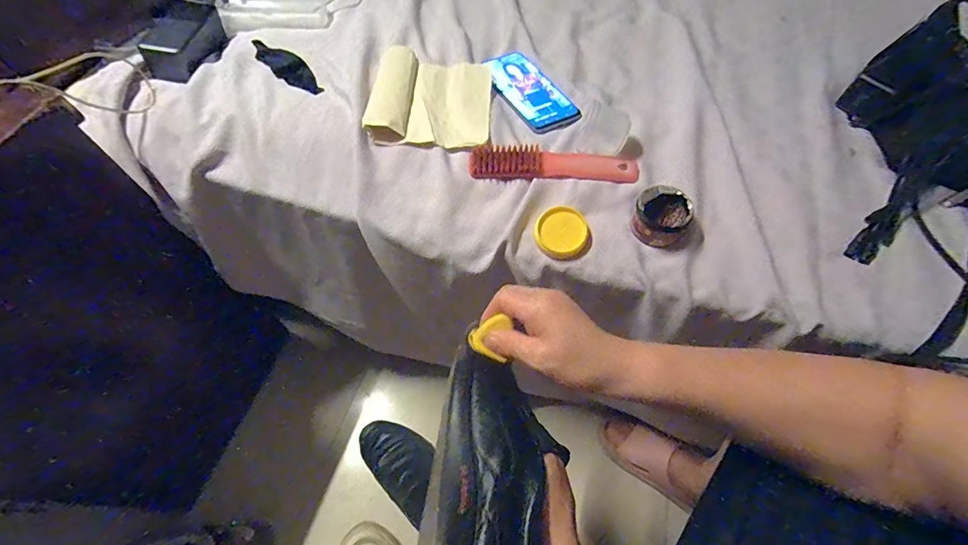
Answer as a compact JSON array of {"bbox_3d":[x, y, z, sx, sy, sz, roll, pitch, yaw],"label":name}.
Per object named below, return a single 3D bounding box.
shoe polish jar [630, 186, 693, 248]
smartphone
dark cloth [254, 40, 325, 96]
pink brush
[{"bbox_3d":[0.185,-0.059,0.437,0.053,0.037,0.050,0,59,0],"label":"shoe polish jar"},{"bbox_3d":[0.058,-0.250,0.563,0.076,0.009,0.163,-25,62,-14],"label":"smartphone"},{"bbox_3d":[-0.259,-0.274,0.553,0.129,0.012,0.038,39,67,21],"label":"dark cloth"},{"bbox_3d":[0.081,-0.124,0.477,0.191,0.024,0.036,2,59,1],"label":"pink brush"}]

